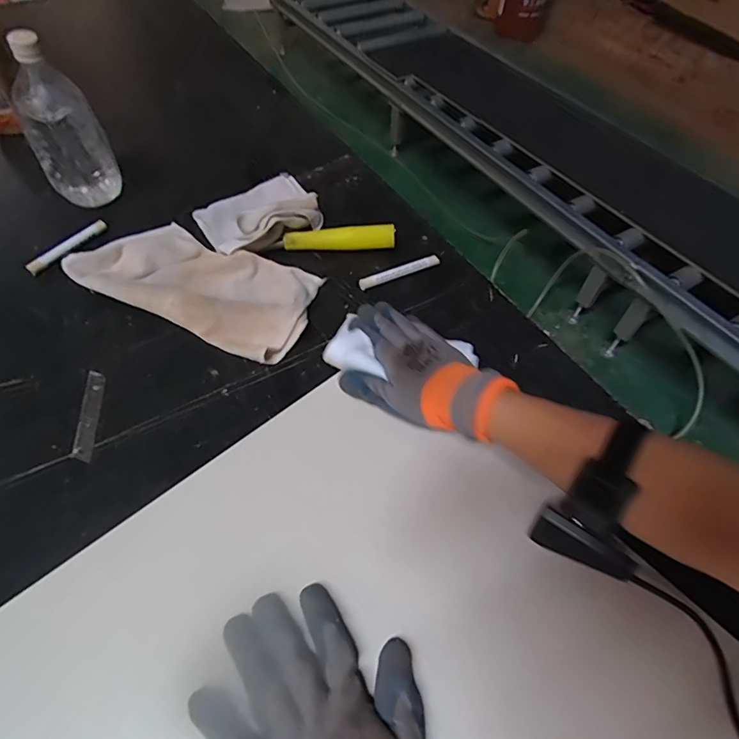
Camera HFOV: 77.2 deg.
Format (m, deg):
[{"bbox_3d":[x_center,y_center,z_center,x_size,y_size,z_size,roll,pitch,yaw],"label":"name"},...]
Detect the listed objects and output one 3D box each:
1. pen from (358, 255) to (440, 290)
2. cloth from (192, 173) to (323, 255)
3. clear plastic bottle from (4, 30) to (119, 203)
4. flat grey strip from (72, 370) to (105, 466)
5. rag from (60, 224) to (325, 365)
[{"bbox_3d":[0.038,-0.121,0.571,0.106,0.012,0.016,-20,57,-16],"label":"pen"},{"bbox_3d":[-0.143,-0.210,0.605,0.159,0.045,0.127,-29,60,-21],"label":"cloth"},{"bbox_3d":[-0.379,-0.299,0.571,0.083,0.190,0.063,-28,60,-20],"label":"clear plastic bottle"},{"bbox_3d":[-0.275,0.044,0.455,0.017,0.004,0.101,-8,55,-8],"label":"flat grey strip"},{"bbox_3d":[-0.196,-0.104,0.547,0.277,0.028,0.138,23,56,14],"label":"rag"}]

